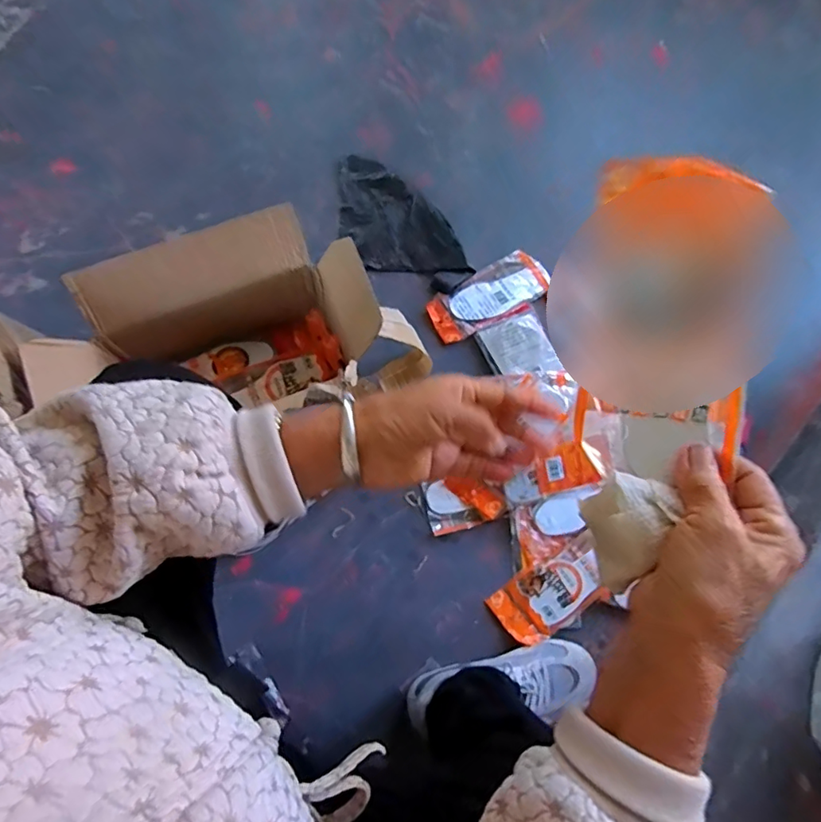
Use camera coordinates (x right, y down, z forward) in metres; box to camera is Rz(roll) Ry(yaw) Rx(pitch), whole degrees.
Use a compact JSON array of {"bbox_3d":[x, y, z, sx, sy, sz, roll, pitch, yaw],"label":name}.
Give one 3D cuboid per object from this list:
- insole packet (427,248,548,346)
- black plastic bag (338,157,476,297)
[{"bbox_3d":[0.135,-0.195,0.878,0.221,0.019,0.090,-33,75,-10],"label":"insole packet"},{"bbox_3d":[-0.036,-0.315,0.910,0.163,0.036,0.322,-39,77,-12],"label":"black plastic bag"}]

